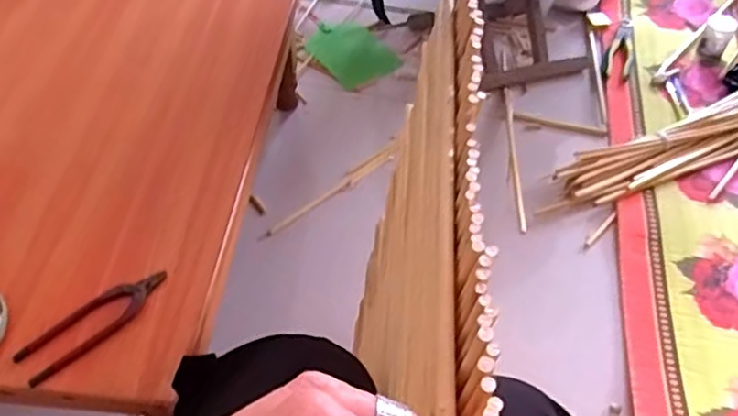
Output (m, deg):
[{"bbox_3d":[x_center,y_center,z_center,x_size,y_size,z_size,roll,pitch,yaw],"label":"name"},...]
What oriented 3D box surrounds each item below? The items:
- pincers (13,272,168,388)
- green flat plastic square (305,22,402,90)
[{"bbox_3d":[-0.271,0.109,0.652,0.154,0.011,0.037,-35,57,-24],"label":"pincers"},{"bbox_3d":[-0.037,-0.312,1.323,0.139,0.006,0.200,-26,54,-23],"label":"green flat plastic square"}]

